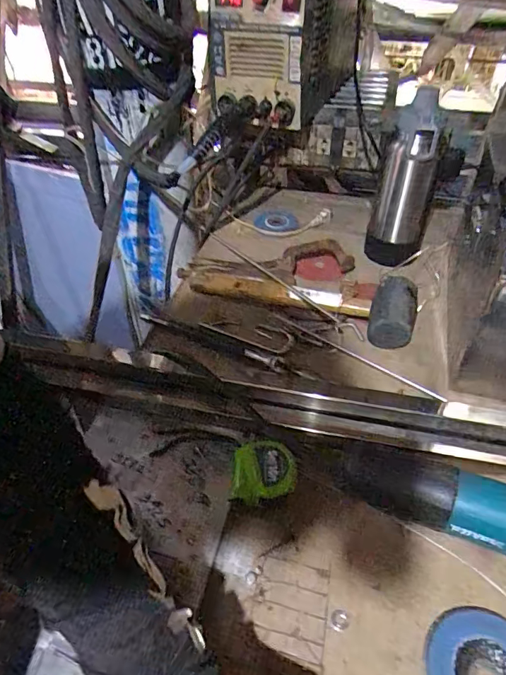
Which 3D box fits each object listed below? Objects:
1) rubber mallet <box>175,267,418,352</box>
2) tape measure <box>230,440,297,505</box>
[{"bbox_3d":[0.064,-0.074,0.686,0.363,0.064,0.100,17,47,18],"label":"rubber mallet"},{"bbox_3d":[0.011,0.144,0.470,0.065,0.031,0.062,-1,44,0],"label":"tape measure"}]

